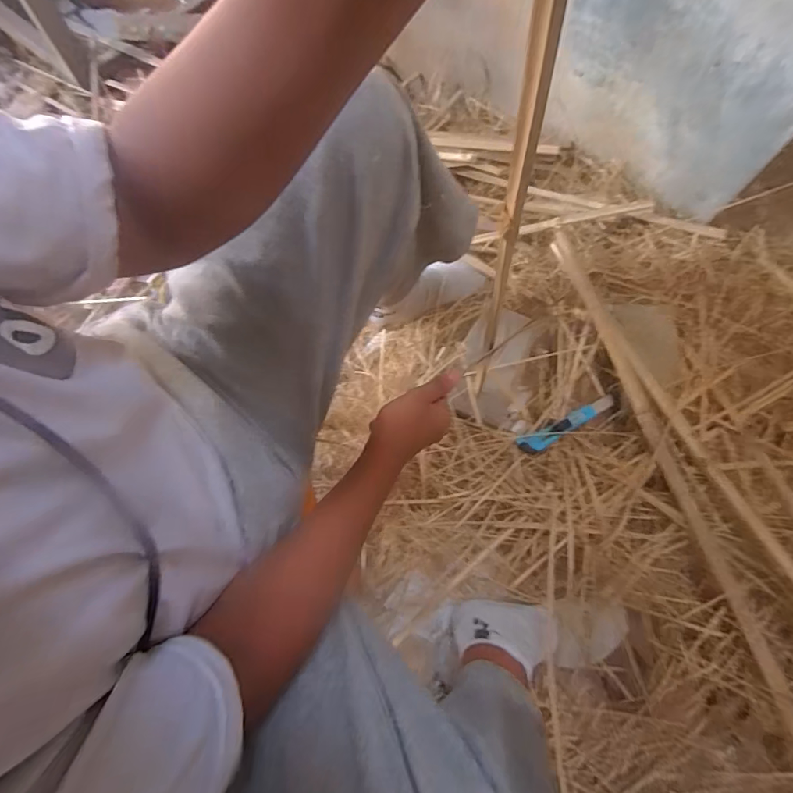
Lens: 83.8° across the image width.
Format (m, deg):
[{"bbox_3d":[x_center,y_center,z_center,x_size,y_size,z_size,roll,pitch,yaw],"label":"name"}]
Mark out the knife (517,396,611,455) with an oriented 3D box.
[{"bbox_3d":[0.281,0.045,0.720,0.180,0.017,0.031,-24,75,-6],"label":"knife"}]

